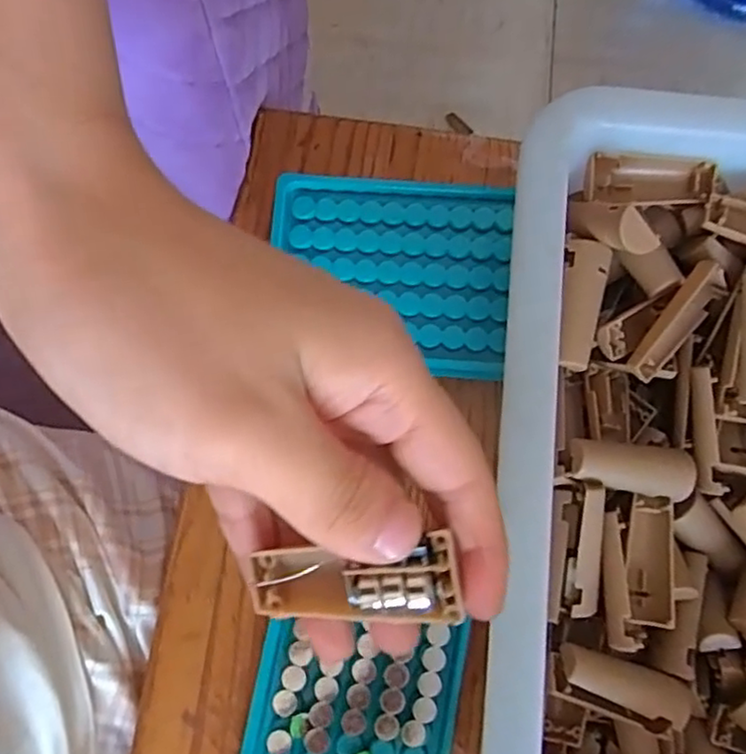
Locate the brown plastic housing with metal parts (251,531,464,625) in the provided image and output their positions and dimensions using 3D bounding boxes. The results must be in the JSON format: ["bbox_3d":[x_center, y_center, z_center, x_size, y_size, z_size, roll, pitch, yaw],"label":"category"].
[{"bbox_3d":[-0.005,0.048,0.153,0.049,0.011,0.018,-8,79,21],"label":"brown plastic housing with metal parts"}]

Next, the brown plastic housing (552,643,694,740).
[{"bbox_3d":[0.093,0.118,0.249,0.053,0.015,0.020,21,80,3],"label":"brown plastic housing"}]

